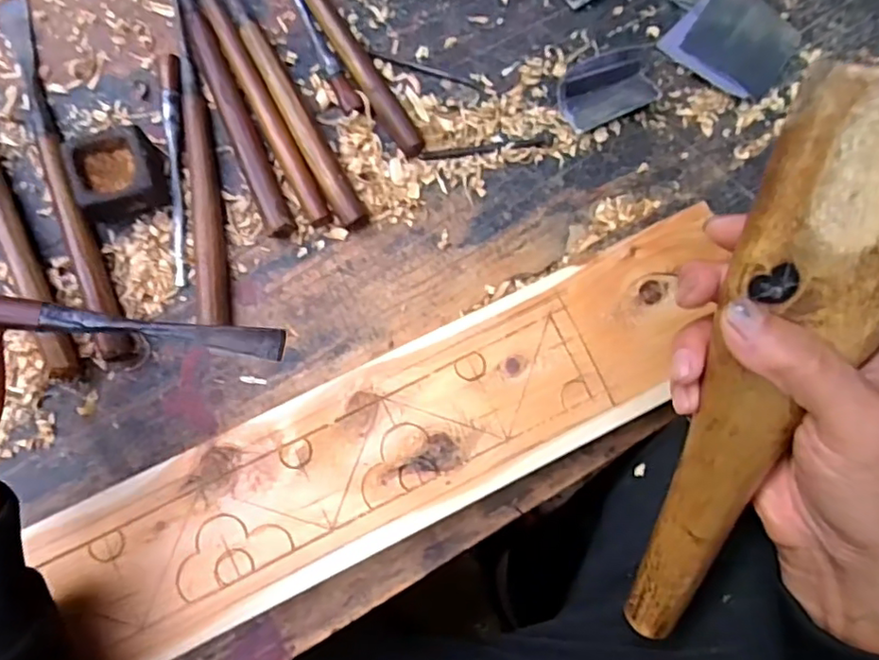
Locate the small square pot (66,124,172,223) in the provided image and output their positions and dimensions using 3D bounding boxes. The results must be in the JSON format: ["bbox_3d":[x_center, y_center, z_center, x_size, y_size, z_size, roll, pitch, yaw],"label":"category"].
[{"bbox_3d":[-0.199,-0.097,0.374,0.049,0.027,0.048,-22,84,-6],"label":"small square pot"}]

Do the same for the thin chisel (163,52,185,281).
[{"bbox_3d":[-0.169,-0.104,0.383,0.012,0.008,0.149,-5,82,-4],"label":"thin chisel"}]

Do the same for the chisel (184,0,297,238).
[{"bbox_3d":[-0.147,-0.173,0.390,0.023,0.017,0.247,-23,84,-6],"label":"chisel"}]

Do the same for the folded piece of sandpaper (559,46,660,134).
[{"bbox_3d":[0.117,-0.164,0.404,0.073,0.017,0.041,-22,84,-6],"label":"folded piece of sandpaper"}]

